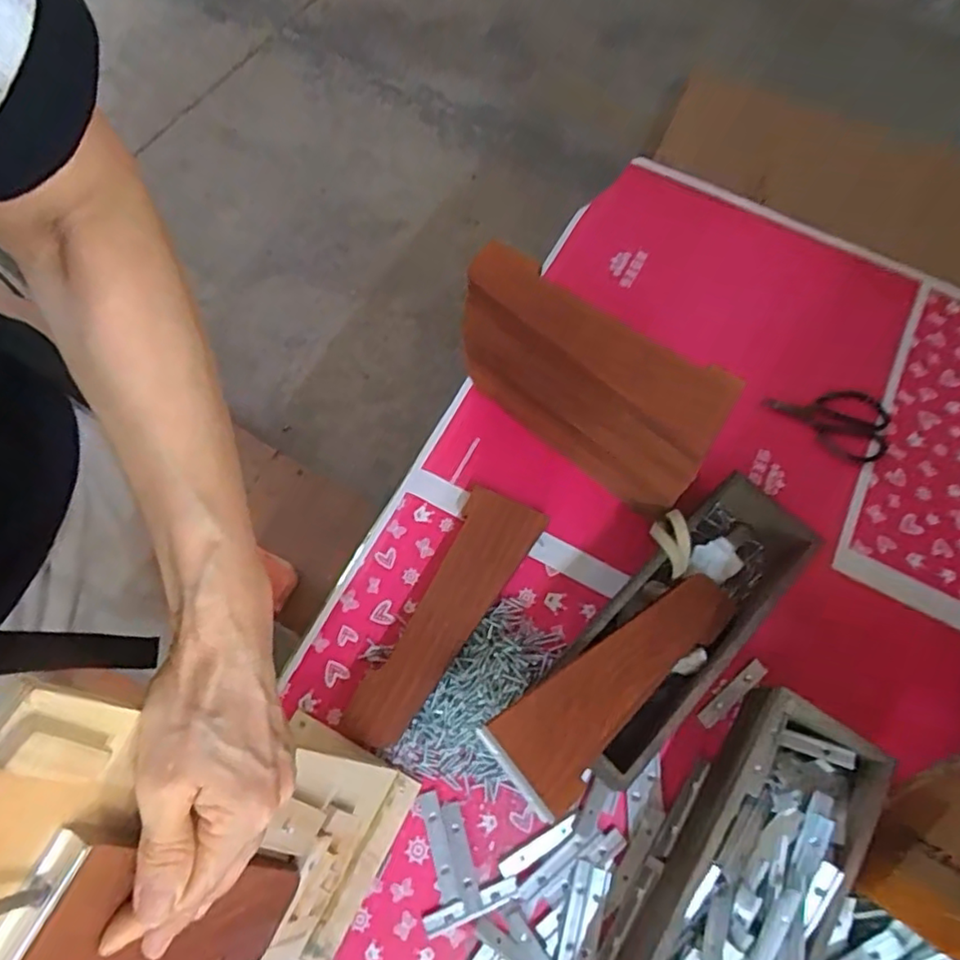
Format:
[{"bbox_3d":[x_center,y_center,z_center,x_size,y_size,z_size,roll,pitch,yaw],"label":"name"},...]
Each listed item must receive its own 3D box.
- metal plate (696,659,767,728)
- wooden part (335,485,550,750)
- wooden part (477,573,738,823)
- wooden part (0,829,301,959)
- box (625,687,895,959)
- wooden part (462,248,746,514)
[{"bbox_3d":[0.226,0.190,0.546,0.079,0.007,0.014,-36,75,-15],"label":"metal plate"},{"bbox_3d":[-0.036,0.120,0.557,0.071,0.017,0.250,32,71,9],"label":"wooden part"},{"bbox_3d":[0.118,0.153,0.485,0.248,0.016,0.071,-29,72,-29],"label":"wooden part"},{"bbox_3d":[-0.139,0.205,0.284,0.012,0.194,0.081,19,69,23],"label":"wooden part"},{"bbox_3d":[0.204,0.306,0.460,0.112,0.068,0.282,33,71,10],"label":"box"},{"bbox_3d":[0.093,-0.084,0.564,0.258,0.171,0.067,38,72,11],"label":"wooden part"}]

